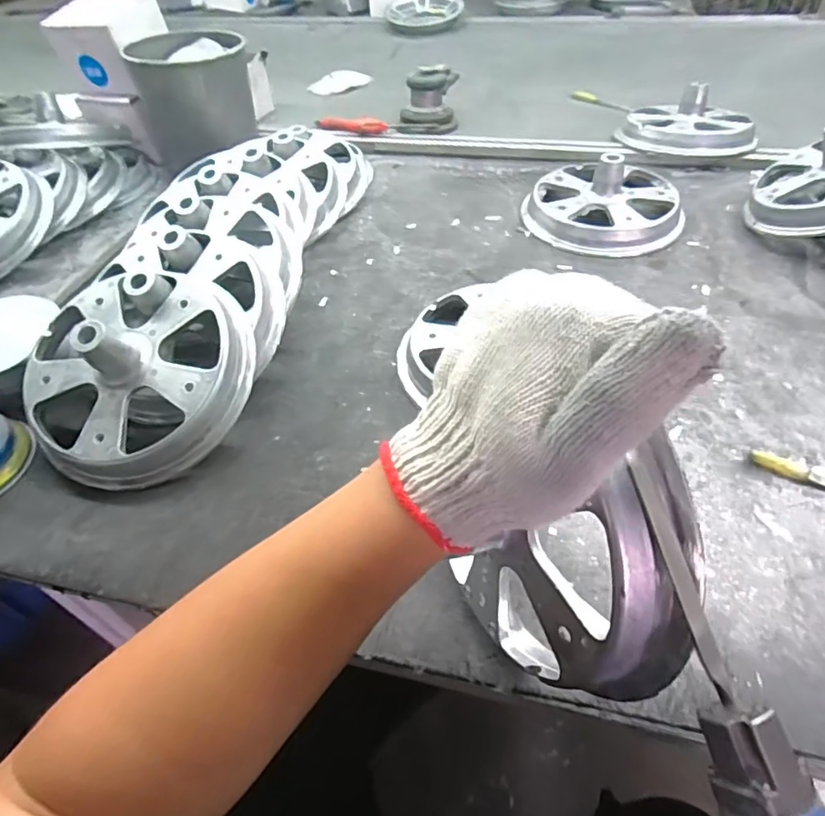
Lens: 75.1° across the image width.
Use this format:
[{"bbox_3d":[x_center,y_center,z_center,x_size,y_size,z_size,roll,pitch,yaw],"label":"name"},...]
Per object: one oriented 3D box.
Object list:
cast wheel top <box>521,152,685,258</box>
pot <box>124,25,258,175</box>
[{"bbox_3d":[0.256,-0.285,0.716,0.205,0.067,0.189,19,51,21],"label":"cast wheel top"},{"bbox_3d":[-0.347,-0.499,0.859,0.180,0.141,0.170,-22,49,-16],"label":"pot"}]

